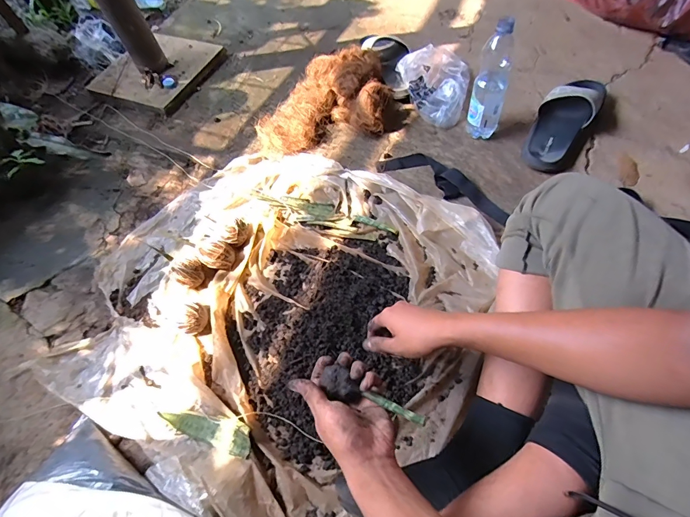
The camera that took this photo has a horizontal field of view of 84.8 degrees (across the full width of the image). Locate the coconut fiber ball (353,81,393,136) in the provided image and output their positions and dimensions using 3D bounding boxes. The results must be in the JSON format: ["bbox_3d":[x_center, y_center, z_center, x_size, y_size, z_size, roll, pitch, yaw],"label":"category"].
[{"bbox_3d":[0.062,-0.350,0.880,0.094,0.099,0.093,-4,59,6],"label":"coconut fiber ball"}]

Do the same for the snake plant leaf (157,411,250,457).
[{"bbox_3d":[-0.217,0.268,0.603,0.160,0.033,0.044,16,64,14],"label":"snake plant leaf"}]

